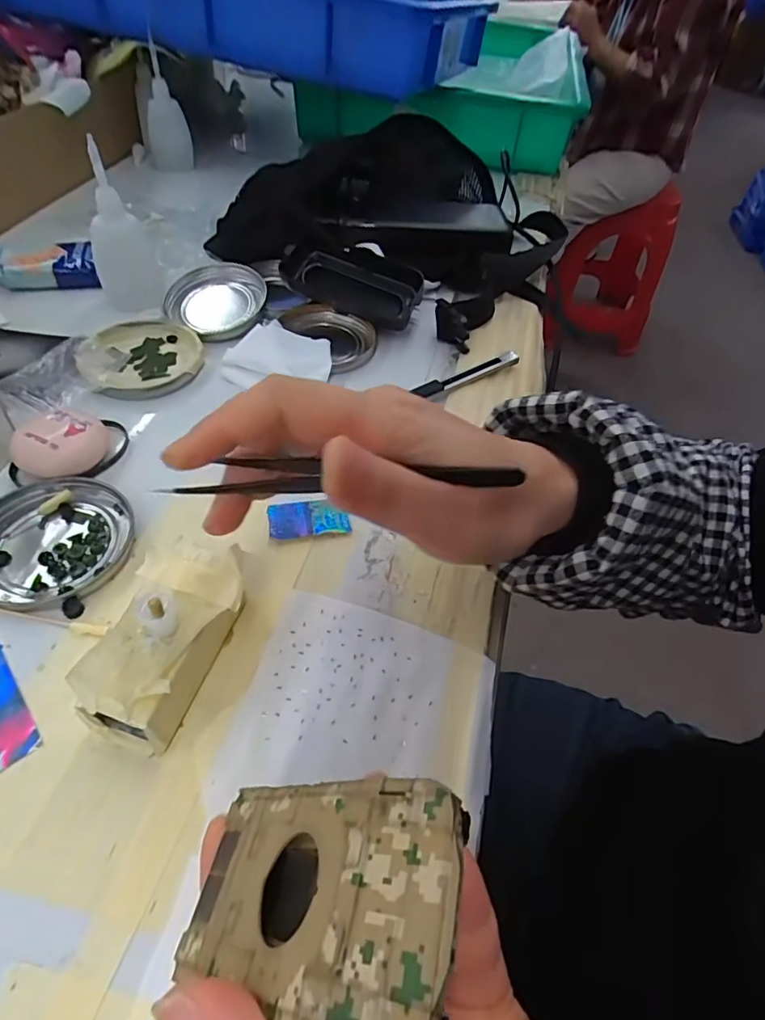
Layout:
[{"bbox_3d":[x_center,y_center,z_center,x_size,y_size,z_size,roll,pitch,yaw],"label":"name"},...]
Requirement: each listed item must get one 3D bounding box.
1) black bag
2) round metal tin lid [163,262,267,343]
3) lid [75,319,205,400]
[{"bbox_3d":[0.010,-0.287,0.486,0.290,0.075,0.250,25,53,14],"label":"black bag"},{"bbox_3d":[-0.132,-0.167,0.413,0.073,0.016,0.074,3,51,-3],"label":"round metal tin lid"},{"bbox_3d":[-0.171,-0.108,0.374,0.079,0.012,0.078,3,51,-3],"label":"lid"}]

